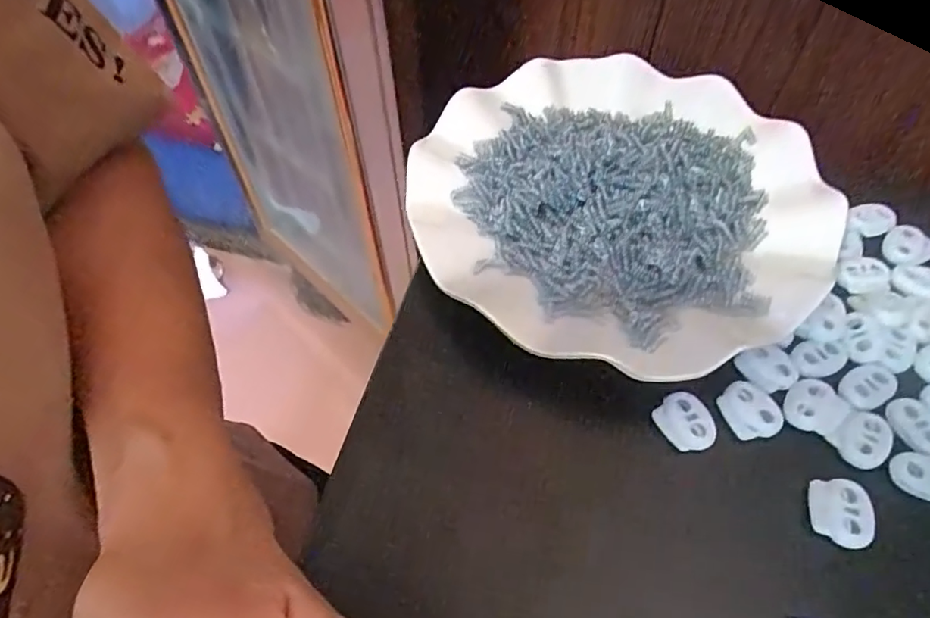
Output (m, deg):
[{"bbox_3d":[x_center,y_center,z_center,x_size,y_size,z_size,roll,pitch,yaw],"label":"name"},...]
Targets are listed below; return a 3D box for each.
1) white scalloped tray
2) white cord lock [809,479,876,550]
[{"bbox_3d":[0.068,-0.054,0.259,0.182,0.026,0.178,-20,56,-12],"label":"white scalloped tray"},{"bbox_3d":[0.127,0.068,0.193,0.020,0.004,0.021,19,57,14],"label":"white cord lock"}]

